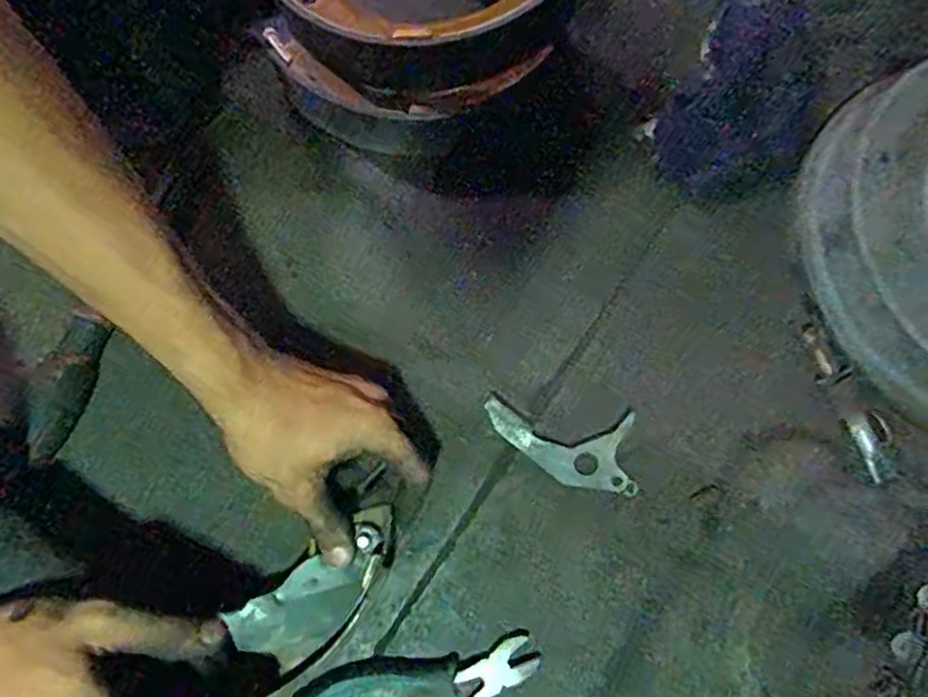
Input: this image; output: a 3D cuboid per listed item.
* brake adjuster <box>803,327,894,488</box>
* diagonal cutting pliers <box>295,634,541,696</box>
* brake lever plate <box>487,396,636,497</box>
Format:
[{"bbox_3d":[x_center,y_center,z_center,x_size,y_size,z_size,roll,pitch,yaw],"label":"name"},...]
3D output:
[{"bbox_3d":[0.267,0.035,0.466,0.023,0.011,0.111,-26,78,-7],"label":"brake adjuster"},{"bbox_3d":[-0.022,0.224,0.416,0.144,0.016,0.097,-29,79,-7],"label":"diagonal cutting pliers"},{"bbox_3d":[0.066,0.067,0.458,0.103,0.004,0.053,6,91,1],"label":"brake lever plate"}]

